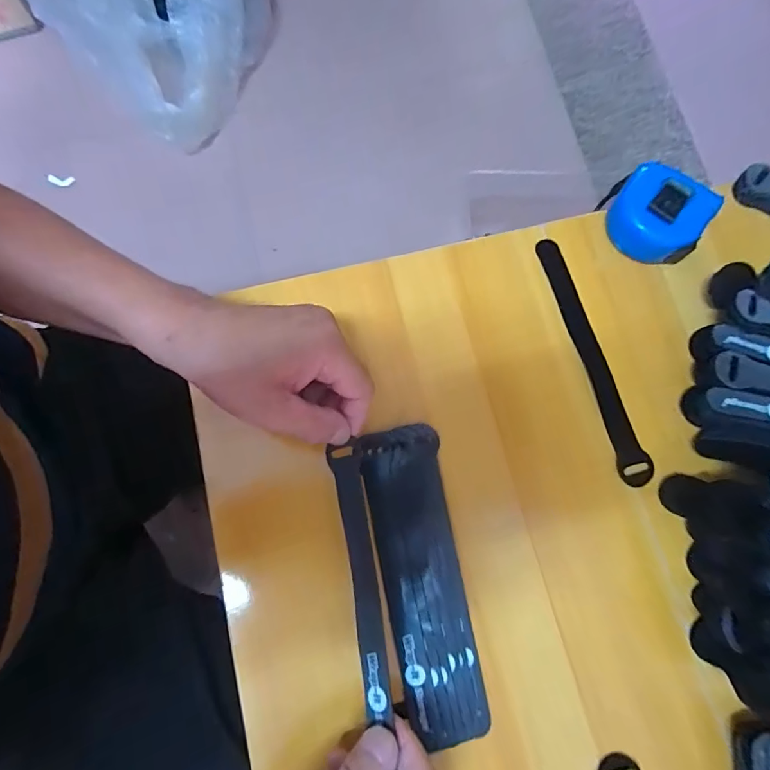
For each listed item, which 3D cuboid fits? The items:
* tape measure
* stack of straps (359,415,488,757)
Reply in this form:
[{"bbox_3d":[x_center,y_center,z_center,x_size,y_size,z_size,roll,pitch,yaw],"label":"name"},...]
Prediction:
[{"bbox_3d":[0.213,-0.134,0.365,0.075,0.035,0.062,43,80,9],"label":"tape measure"},{"bbox_3d":[0.025,0.130,0.321,0.055,0.010,0.199,-9,77,-3],"label":"stack of straps"}]

